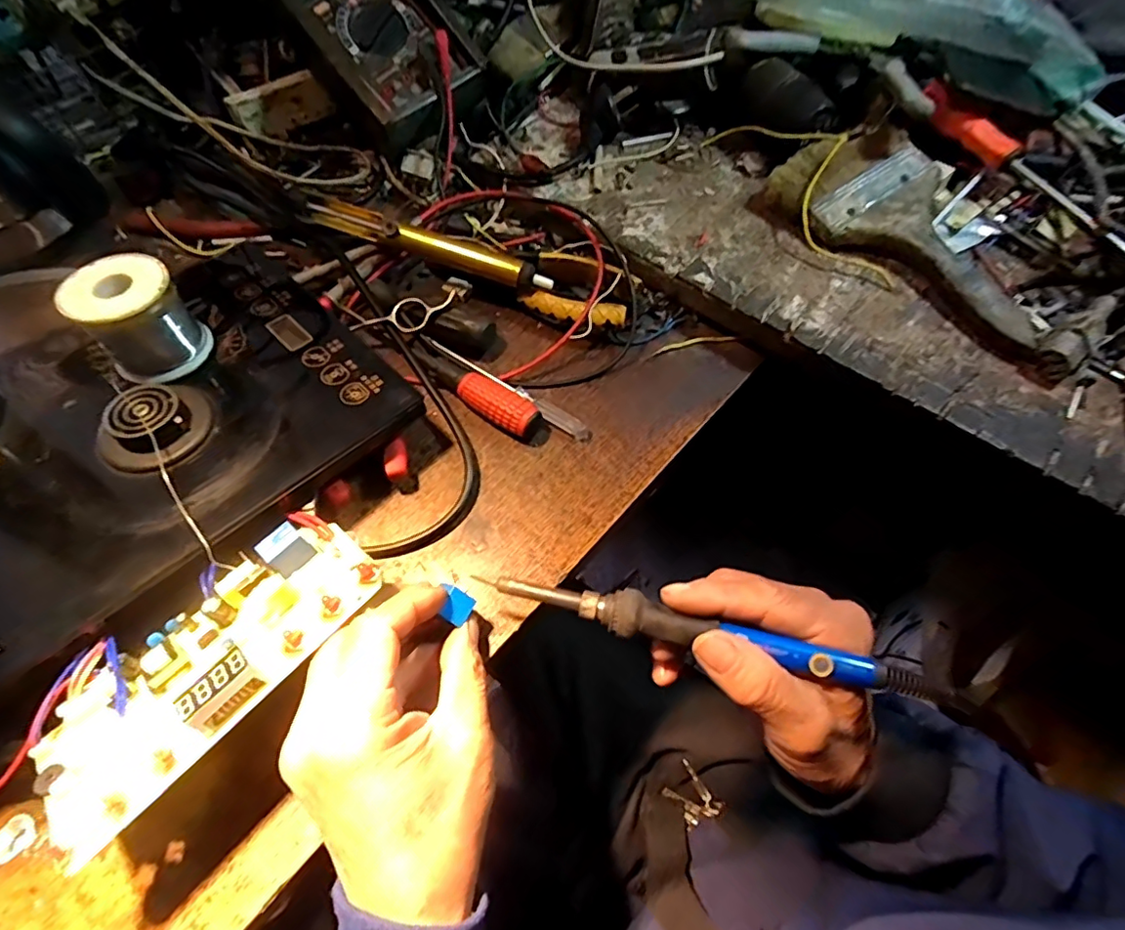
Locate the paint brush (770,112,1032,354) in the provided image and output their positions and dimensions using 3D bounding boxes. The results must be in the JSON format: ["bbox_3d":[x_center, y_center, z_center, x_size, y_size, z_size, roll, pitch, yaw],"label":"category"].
[{"bbox_3d":[0.240,-0.159,0.368,0.098,0.032,0.199,-33,67,-15],"label":"paint brush"}]

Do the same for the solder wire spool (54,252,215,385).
[{"bbox_3d":[-0.234,-0.080,0.306,0.052,0.050,0.052,0,63,1],"label":"solder wire spool"}]

